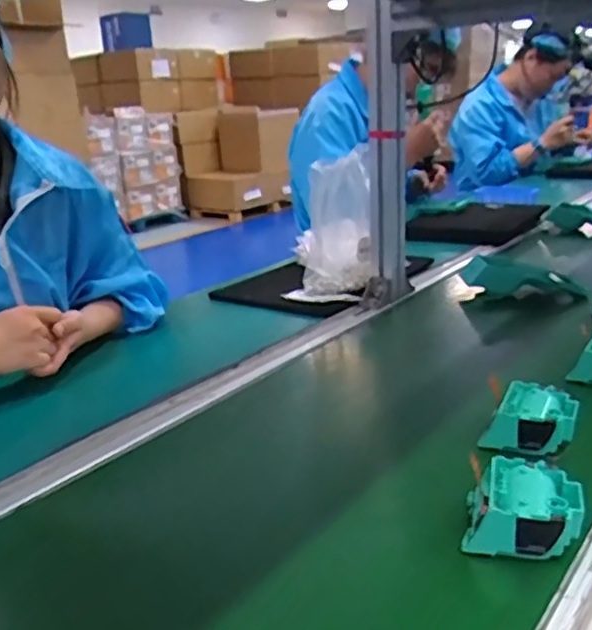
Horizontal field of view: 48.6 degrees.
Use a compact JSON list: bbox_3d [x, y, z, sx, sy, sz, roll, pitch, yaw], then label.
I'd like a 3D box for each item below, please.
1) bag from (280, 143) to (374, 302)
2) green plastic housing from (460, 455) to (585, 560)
[{"bbox_3d":[0.059,-0.139,1.067,0.125,0.223,0.145,10,23,31],"label":"bag"},{"bbox_3d":[0.169,0.144,0.489,0.079,0.039,0.070,6,21,22],"label":"green plastic housing"}]

